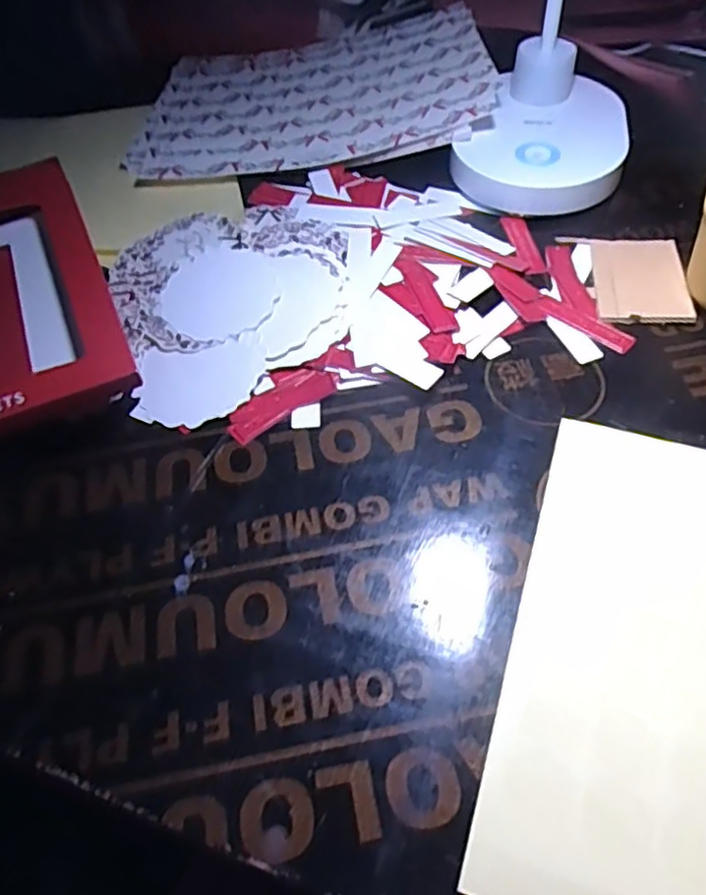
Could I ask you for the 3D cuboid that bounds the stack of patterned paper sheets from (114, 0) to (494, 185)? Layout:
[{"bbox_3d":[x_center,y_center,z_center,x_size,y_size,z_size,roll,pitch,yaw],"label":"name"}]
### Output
[{"bbox_3d":[-0.030,-0.282,0.522,0.266,0.014,0.194,-4,54,11],"label":"stack of patterned paper sheets"}]

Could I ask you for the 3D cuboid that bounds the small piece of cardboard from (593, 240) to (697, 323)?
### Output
[{"bbox_3d":[0.171,-0.102,0.395,0.051,0.005,0.077,5,54,8],"label":"small piece of cardboard"}]

